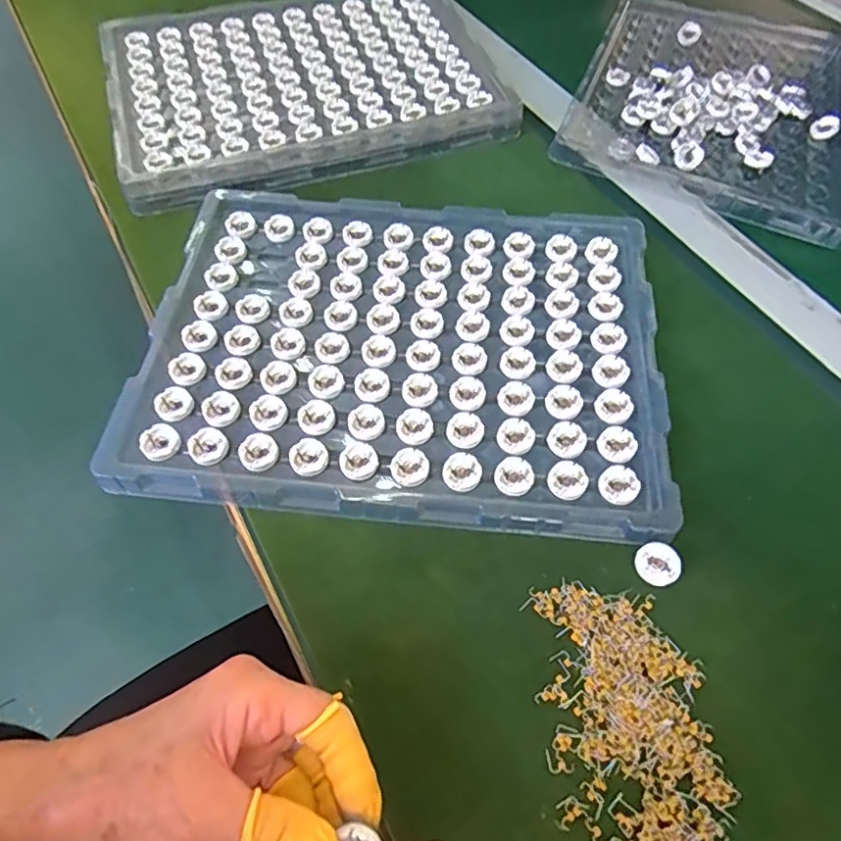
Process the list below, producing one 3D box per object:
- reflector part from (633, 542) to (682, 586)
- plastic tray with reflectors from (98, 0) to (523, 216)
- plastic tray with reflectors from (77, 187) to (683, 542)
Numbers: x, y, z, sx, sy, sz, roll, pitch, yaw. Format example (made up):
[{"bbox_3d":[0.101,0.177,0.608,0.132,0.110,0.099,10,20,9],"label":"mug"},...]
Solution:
[{"bbox_3d":[0.134,0.081,0.326,0.021,0.011,0.023,1,59,-1],"label":"reflector part"},{"bbox_3d":[-0.109,-0.327,0.546,0.344,0.027,0.272,-17,61,-11],"label":"plastic tray with reflectors"},{"bbox_3d":[-0.012,-0.055,0.400,0.338,0.018,0.258,6,59,2],"label":"plastic tray with reflectors"}]

